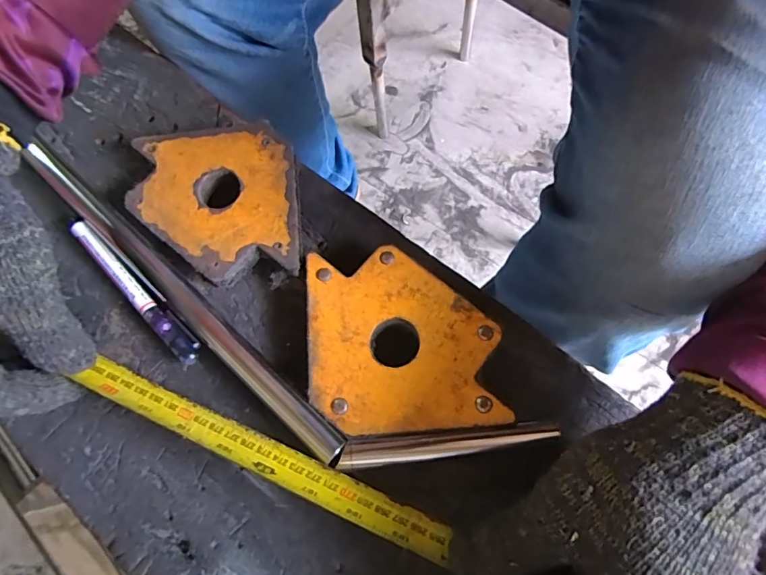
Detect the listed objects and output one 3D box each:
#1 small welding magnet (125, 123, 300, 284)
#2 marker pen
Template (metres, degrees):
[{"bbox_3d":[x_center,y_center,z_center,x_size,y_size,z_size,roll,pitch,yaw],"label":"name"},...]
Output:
[{"bbox_3d":[-0.110,-0.058,0.311,0.106,0.010,0.110,-6,69,0],"label":"small welding magnet"},{"bbox_3d":[-0.158,0.002,0.299,0.125,0.012,0.013,42,76,16],"label":"marker pen"}]

